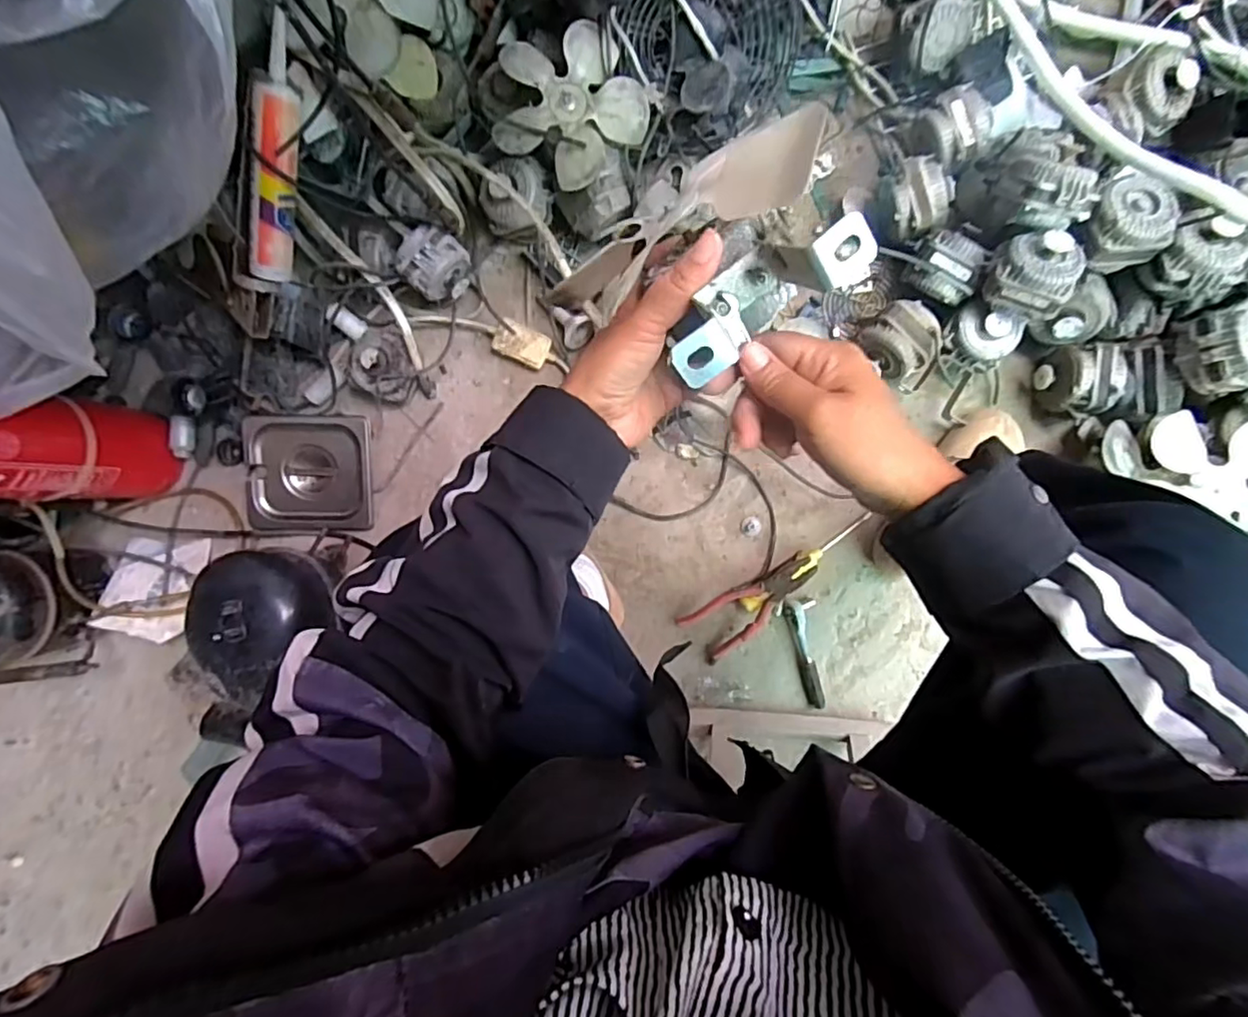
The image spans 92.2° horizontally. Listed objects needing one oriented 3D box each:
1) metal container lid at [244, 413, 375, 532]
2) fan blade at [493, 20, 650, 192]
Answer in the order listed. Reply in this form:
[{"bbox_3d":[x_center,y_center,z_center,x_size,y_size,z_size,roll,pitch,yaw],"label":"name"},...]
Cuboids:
[{"bbox_3d":[-0.444,-0.050,0.835,0.169,0.023,0.159,1,91,5],"label":"metal container lid"},{"bbox_3d":[-0.068,-0.480,0.716,0.176,0.028,0.168,0,91,5],"label":"fan blade"}]

